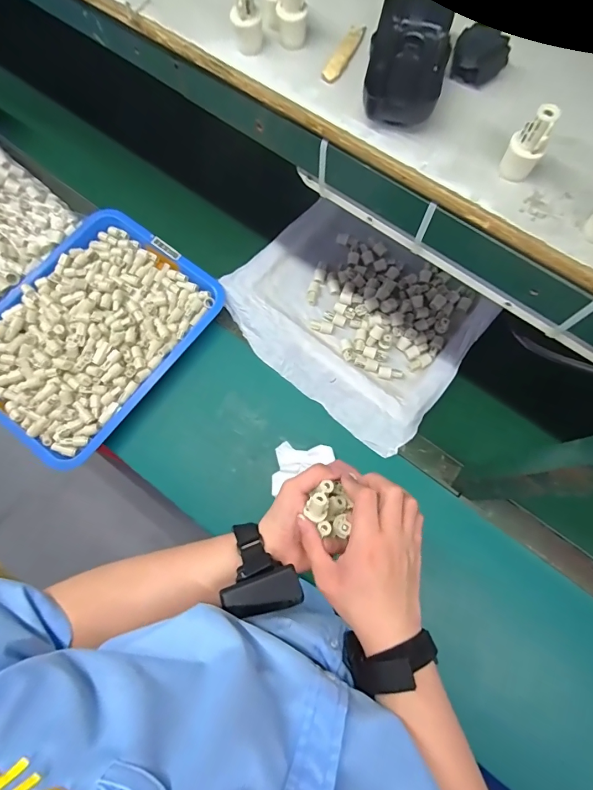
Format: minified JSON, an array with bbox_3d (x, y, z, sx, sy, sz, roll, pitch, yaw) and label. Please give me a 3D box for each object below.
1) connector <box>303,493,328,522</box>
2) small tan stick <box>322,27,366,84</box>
[{"bbox_3d":[0.022,0.110,0.382,0.021,0.019,0.026,24,75,7],"label":"connector"},{"bbox_3d":[0.038,-0.268,0.307,0.014,0.005,0.060,24,75,7],"label":"small tan stick"}]

